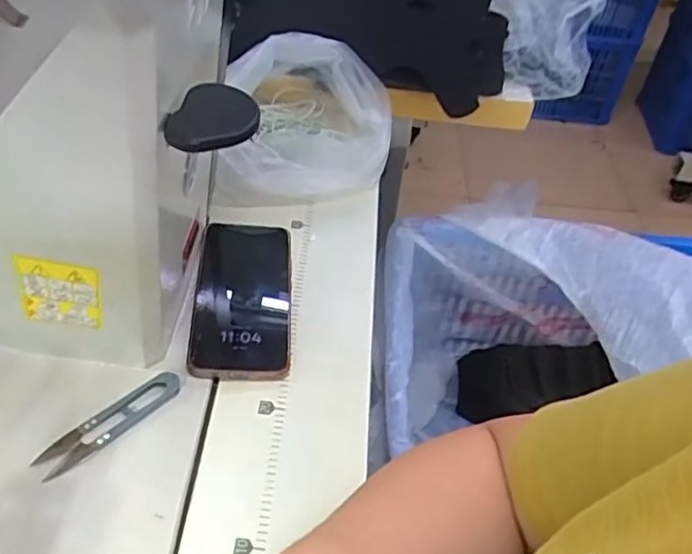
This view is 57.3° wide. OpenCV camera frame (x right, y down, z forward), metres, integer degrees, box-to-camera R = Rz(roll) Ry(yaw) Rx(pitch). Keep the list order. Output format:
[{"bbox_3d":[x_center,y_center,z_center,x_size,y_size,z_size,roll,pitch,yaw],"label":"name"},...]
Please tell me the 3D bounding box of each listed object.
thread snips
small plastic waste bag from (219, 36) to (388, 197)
[{"bbox_3d":[-0.156,0.097,0.424,0.022,0.007,0.101,36,53,25],"label":"thread snips"},{"bbox_3d":[-0.031,-0.164,0.631,0.154,0.100,0.177,4,46,-2],"label":"small plastic waste bag"}]

